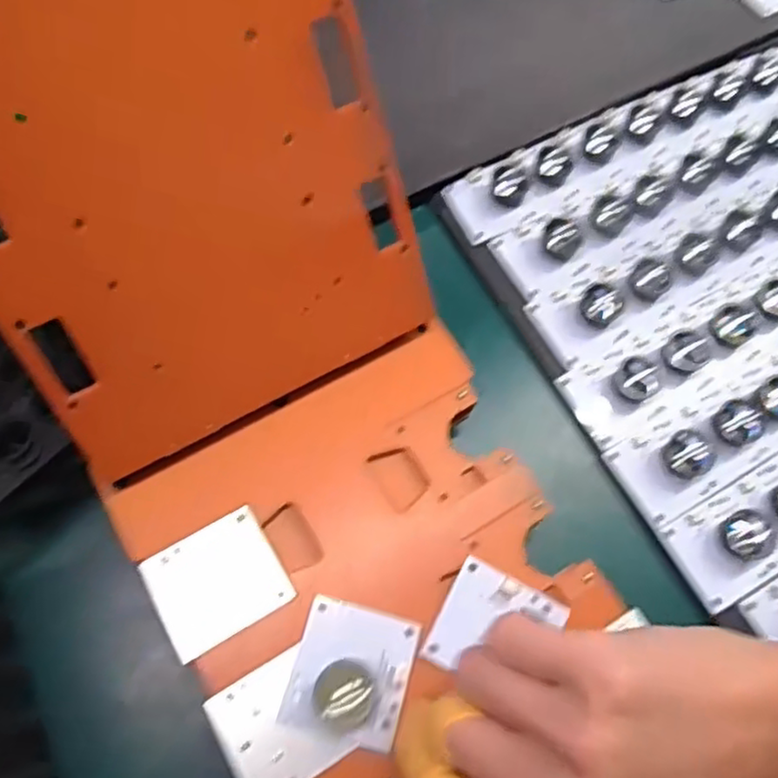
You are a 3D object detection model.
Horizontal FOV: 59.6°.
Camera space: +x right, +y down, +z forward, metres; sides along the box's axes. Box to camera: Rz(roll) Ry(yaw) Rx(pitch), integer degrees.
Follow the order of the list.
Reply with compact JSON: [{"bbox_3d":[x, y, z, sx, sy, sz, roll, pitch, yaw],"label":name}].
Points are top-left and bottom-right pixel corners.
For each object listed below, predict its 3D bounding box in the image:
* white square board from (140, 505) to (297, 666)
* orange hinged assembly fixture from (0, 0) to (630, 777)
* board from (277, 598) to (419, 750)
[{"bbox_3d":[-0.070,0.078,0.276,0.050,0.004,0.044,-28,72,-15],"label":"white square board"},{"bbox_3d":[-0.040,0.002,0.243,0.162,0.125,0.418,-21,104,-10],"label":"orange hinged assembly fixture"},{"bbox_3d":[-0.014,0.109,0.261,0.045,0.014,0.048,15,67,3],"label":"board"}]

